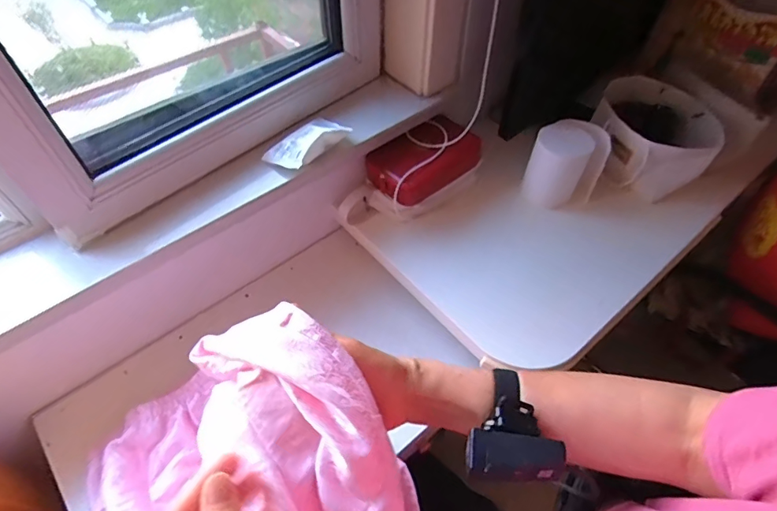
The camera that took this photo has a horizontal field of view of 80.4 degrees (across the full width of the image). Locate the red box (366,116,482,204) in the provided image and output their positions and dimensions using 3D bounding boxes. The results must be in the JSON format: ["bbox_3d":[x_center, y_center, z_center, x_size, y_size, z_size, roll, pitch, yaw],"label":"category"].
[{"bbox_3d":[0.065,-0.179,0.832,0.202,0.067,0.117,-35,60,-23],"label":"red box"}]

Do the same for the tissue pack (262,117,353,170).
[{"bbox_3d":[-0.130,-0.183,0.731,0.081,0.030,0.123,30,59,21],"label":"tissue pack"}]

